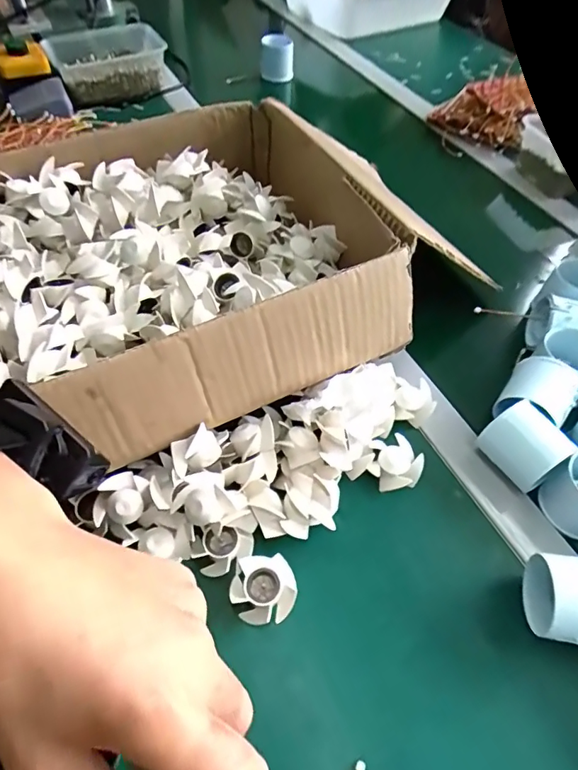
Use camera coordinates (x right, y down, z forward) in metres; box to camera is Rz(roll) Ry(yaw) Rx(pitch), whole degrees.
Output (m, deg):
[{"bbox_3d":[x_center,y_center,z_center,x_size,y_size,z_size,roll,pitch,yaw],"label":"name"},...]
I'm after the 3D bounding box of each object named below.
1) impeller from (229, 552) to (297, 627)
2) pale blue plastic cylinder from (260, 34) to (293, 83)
[{"bbox_3d":[-0.017,0.137,0.323,0.043,0.015,0.041,2,54,-1],"label":"impeller"},{"bbox_3d":[-0.020,-0.541,0.798,0.053,0.055,0.059,0,54,-2],"label":"pale blue plastic cylinder"}]

